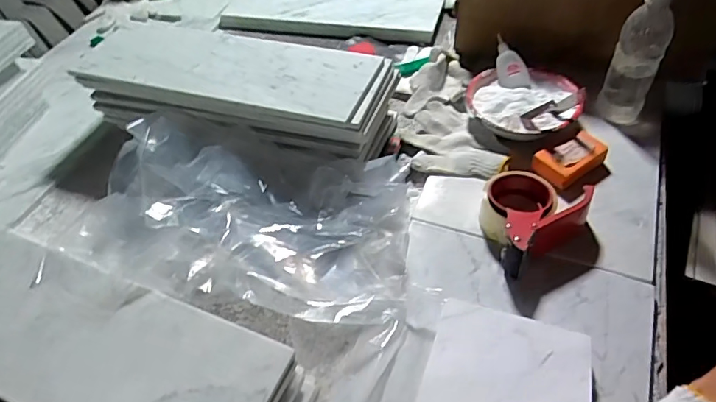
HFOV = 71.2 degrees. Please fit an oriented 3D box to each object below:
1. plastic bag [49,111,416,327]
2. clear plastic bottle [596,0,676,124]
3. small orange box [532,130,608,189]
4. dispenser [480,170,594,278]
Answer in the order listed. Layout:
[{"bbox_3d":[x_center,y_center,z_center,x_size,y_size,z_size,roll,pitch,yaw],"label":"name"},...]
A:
[{"bbox_3d":[-0.145,0.009,0.658,0.417,0.089,0.261,5,52,10],"label":"plastic bag"},{"bbox_3d":[0.399,-0.207,0.713,0.064,0.193,0.057,22,56,22],"label":"clear plastic bottle"},{"bbox_3d":[0.305,-0.060,0.710,0.106,0.030,0.058,-23,53,-13],"label":"small orange box"},{"bbox_3d":[0.212,0.013,0.640,0.142,0.065,0.107,-31,54,-18],"label":"dispenser"}]

